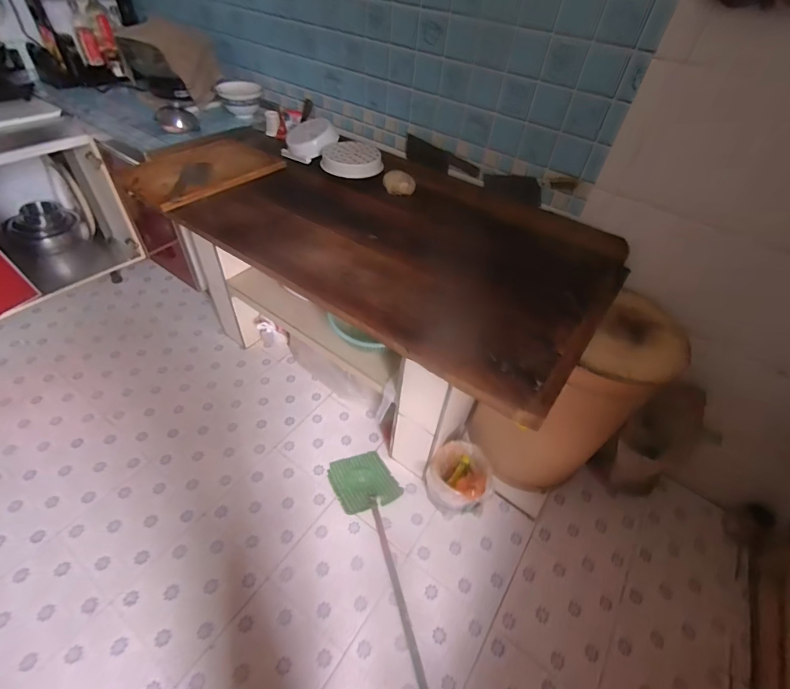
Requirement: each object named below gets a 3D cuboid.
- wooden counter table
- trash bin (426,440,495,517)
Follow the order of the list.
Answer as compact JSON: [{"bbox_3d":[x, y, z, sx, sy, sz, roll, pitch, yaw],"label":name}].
[{"bbox_3d":[-0.142,-0.134,1.364,1.355,0.710,0.609,30,52,21],"label":"wooden counter table"},{"bbox_3d":[0.205,0.436,1.248,0.210,0.173,0.174,3,48,-2],"label":"trash bin"}]

